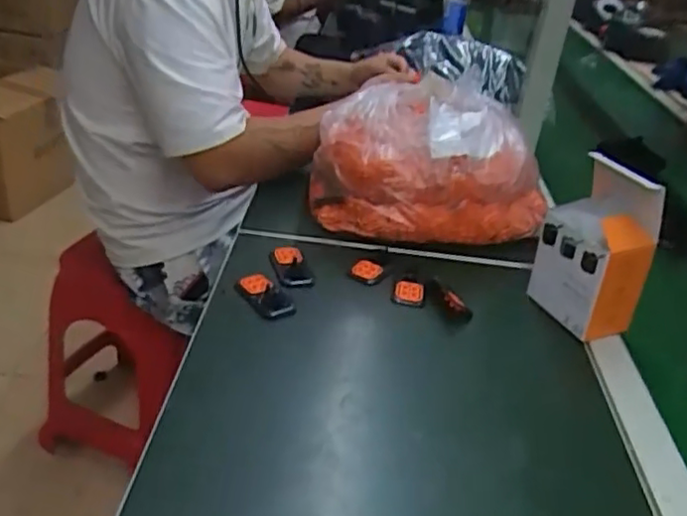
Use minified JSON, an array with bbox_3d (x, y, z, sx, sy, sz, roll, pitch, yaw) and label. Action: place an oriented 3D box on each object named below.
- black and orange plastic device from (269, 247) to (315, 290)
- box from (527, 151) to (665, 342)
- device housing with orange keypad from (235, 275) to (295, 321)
[{"bbox_3d":[-0.059,0.009,0.743,0.037,0.017,0.074,-6,33,-19],"label":"black and orange plastic device"},{"bbox_3d":[0.256,-0.007,0.676,0.061,0.170,0.103,-10,34,-24],"label":"box"},{"bbox_3d":[-0.080,0.039,0.692,0.033,0.014,0.072,-19,39,-35],"label":"device housing with orange keypad"}]

